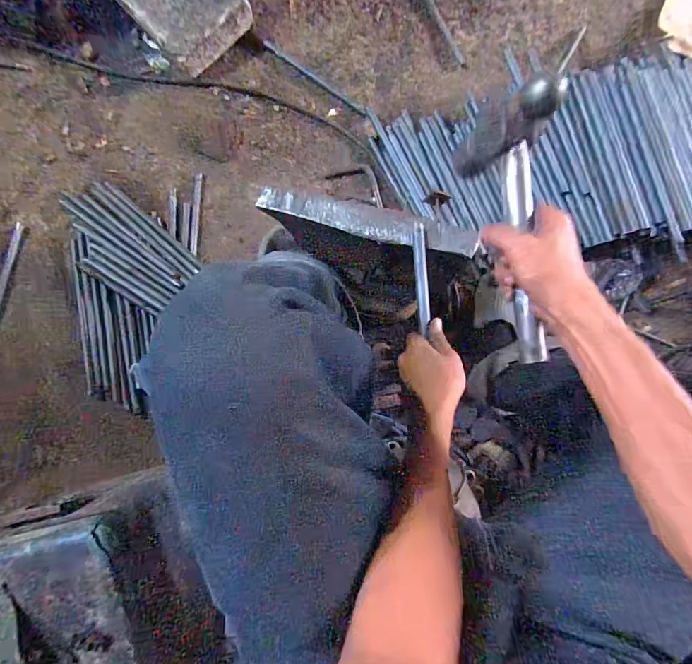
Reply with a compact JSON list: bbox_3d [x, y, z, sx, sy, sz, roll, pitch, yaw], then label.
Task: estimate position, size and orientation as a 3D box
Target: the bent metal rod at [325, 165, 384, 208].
[{"bbox_3d":[0.038,-0.353,0.936,0.149,0.021,0.077,34,84,3],"label":"bent metal rod"}]

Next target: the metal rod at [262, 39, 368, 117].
[{"bbox_3d":[-0.074,-0.604,0.963,0.297,0.012,0.016,37,84,3],"label":"metal rod"}]

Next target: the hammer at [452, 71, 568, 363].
[{"bbox_3d":[0.163,-0.091,0.388,0.058,0.097,0.248,-10,99,-3],"label":"hammer"}]

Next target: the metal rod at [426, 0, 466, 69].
[{"bbox_3d":[0.220,-0.807,1.004,0.019,0.017,0.360,-23,84,-4],"label":"metal rod"}]

